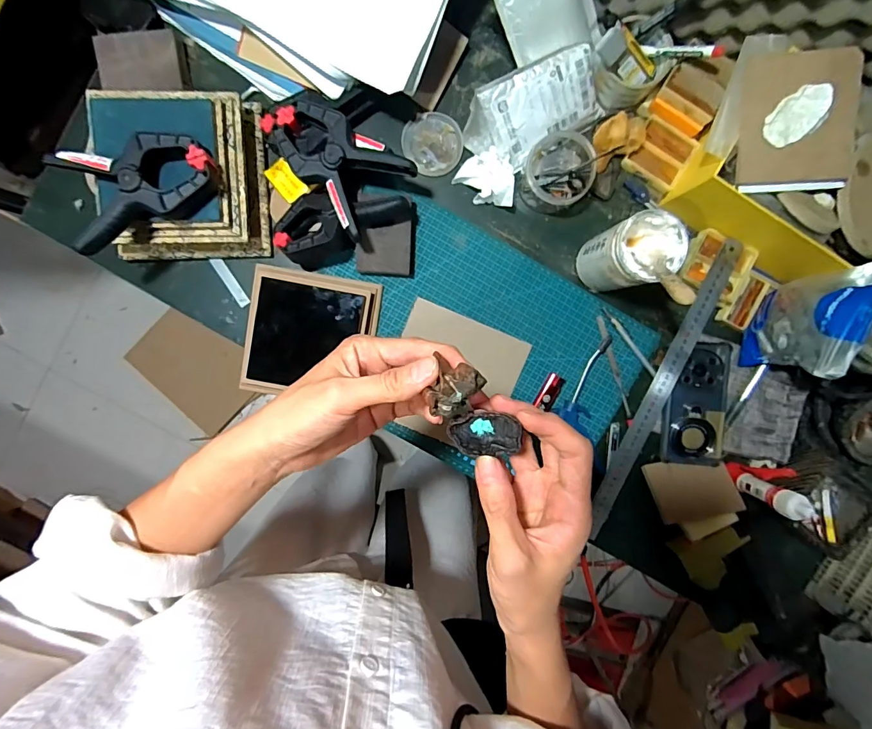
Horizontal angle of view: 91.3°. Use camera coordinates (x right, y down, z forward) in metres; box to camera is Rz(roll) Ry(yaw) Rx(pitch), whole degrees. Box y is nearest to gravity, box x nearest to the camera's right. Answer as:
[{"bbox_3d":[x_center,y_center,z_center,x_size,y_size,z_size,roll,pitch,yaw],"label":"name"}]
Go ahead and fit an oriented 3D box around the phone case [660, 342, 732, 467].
[{"bbox_3d":[0.353,0.054,0.578,0.077,0.015,0.163,3,93,13],"label":"phone case"}]

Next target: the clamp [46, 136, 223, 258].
[{"bbox_3d":[-0.317,-0.194,0.458,0.158,0.040,0.102,-20,94,1],"label":"clamp"}]

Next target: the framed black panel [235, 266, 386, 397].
[{"bbox_3d":[-0.164,-0.041,0.558,0.160,0.047,0.157,9,94,-1],"label":"framed black panel"}]

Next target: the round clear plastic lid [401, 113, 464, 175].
[{"bbox_3d":[-0.004,-0.291,0.562,0.073,0.008,0.078,0,94,-1],"label":"round clear plastic lid"}]

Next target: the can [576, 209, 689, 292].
[{"bbox_3d":[0.228,-0.130,0.515,0.076,0.130,0.073,0,94,-1],"label":"can"}]

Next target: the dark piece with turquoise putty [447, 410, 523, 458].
[{"bbox_3d":[0.029,0.041,0.253,0.043,0.009,0.024,-1,76,13],"label":"dark piece with turquoise putty"}]

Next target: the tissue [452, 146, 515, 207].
[{"bbox_3d":[0.064,-0.241,0.548,0.075,0.034,0.062,9,94,-1],"label":"tissue"}]

